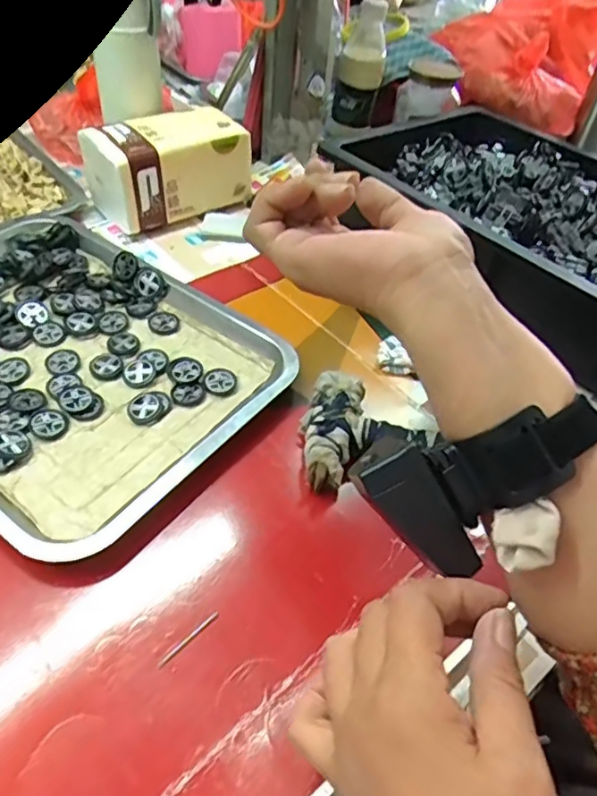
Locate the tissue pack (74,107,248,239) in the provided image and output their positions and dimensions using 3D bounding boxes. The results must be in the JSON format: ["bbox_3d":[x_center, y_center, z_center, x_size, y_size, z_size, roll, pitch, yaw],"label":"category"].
[{"bbox_3d":[-0.137,-0.248,0.646,0.162,0.080,0.084,-23,54,-25],"label":"tissue pack"}]

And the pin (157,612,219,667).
[{"bbox_3d":[-0.064,0.142,0.358,0.004,0.004,0.045,37,54,25],"label":"pin"}]

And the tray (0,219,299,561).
[{"bbox_3d":[-0.205,-0.042,0.495,0.338,0.022,0.251,32,52,21],"label":"tray"}]

